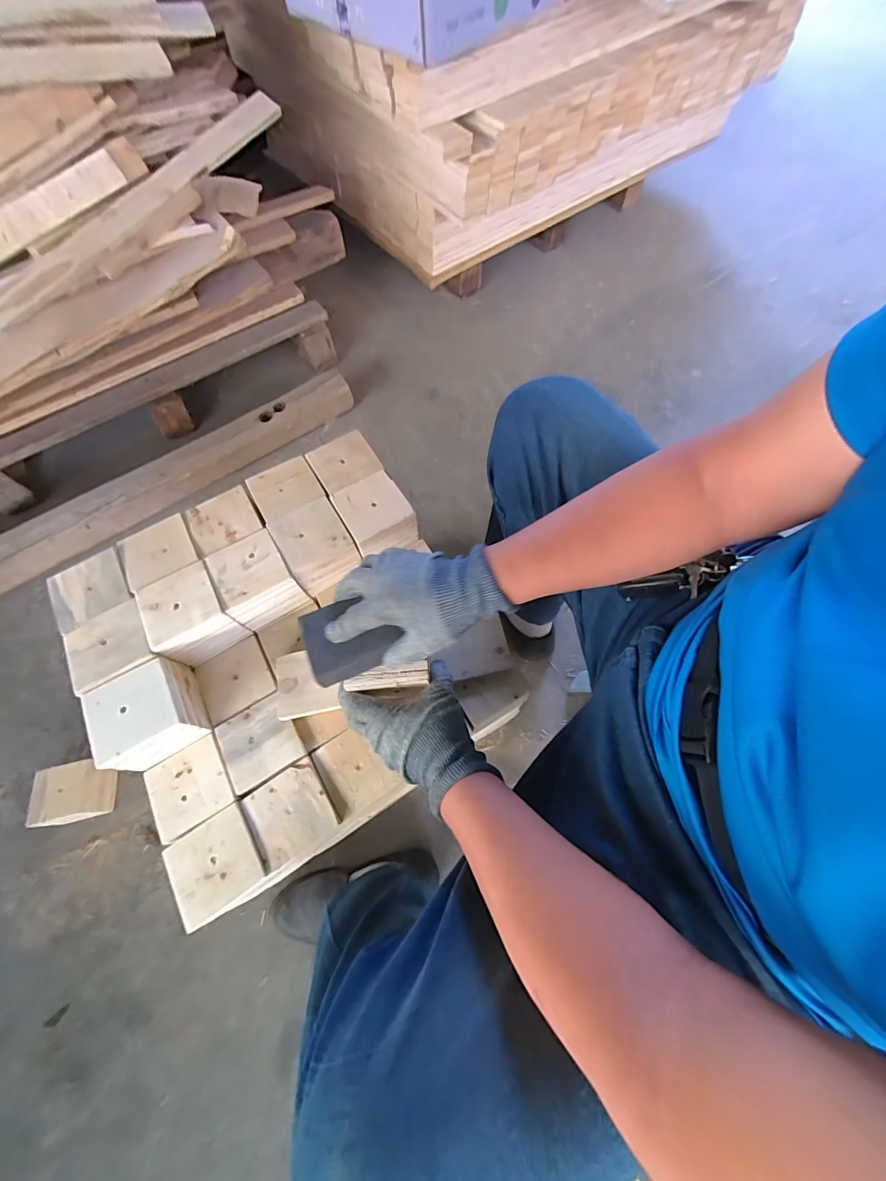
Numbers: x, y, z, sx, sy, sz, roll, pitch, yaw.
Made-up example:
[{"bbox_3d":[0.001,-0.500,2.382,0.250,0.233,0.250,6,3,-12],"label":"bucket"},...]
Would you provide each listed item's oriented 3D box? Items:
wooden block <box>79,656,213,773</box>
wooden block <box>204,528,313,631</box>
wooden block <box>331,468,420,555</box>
[{"bbox_3d":[-0.355,0.150,0.485,0.097,0.065,0.100,-28,68,-11],"label":"wooden block"},{"bbox_3d":[-0.252,-0.012,0.554,0.090,0.075,0.098,-30,69,-11],"label":"wooden block"},{"bbox_3d":[-0.097,-0.106,0.581,0.089,0.063,0.094,-31,70,-11],"label":"wooden block"}]

